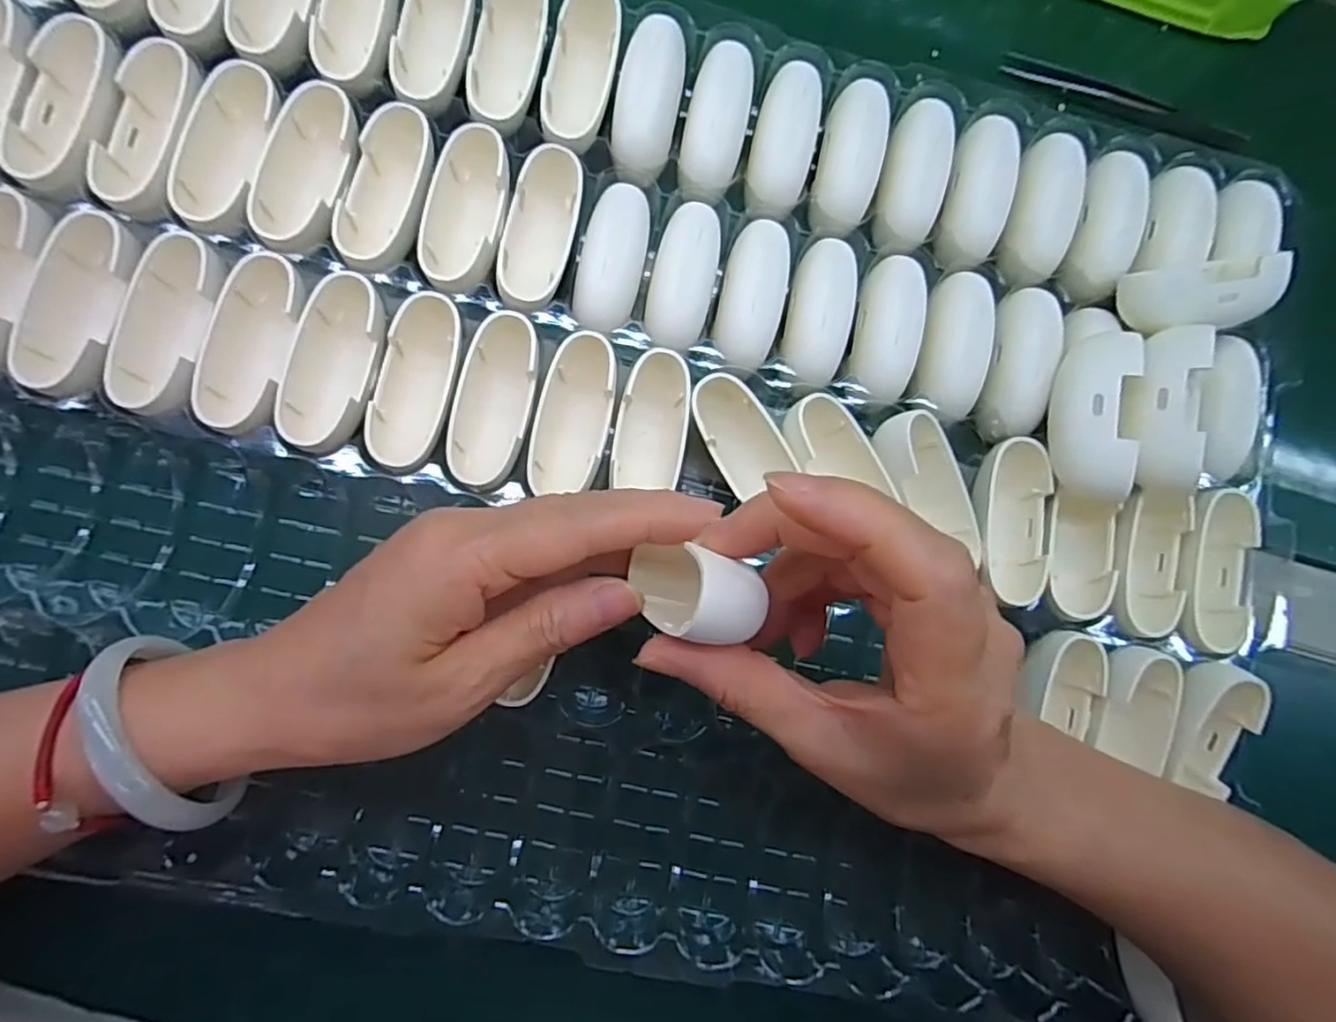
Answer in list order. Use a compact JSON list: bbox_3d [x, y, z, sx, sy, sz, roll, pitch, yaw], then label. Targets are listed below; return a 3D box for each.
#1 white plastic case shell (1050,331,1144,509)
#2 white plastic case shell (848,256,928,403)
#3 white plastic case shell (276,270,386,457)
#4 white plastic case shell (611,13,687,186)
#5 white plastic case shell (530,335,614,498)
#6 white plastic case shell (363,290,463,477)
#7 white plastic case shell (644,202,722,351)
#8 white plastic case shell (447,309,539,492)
[{"bbox_3d":[0.171,-0.039,0.271,0.021,0.030,0.067,7,83,-5],"label":"white plastic case shell"},{"bbox_3d":[0.095,-0.078,0.287,0.028,0.017,0.065,11,83,-5],"label":"white plastic case shell"},{"bbox_3d":[-0.128,-0.057,0.260,0.032,0.022,0.071,9,83,-5],"label":"white plastic case shell"},{"bbox_3d":[-0.009,-0.177,0.289,0.027,0.015,0.068,9,83,-5],"label":"white plastic case shell"},{"bbox_3d":[-0.038,-0.039,0.270,0.026,0.023,0.066,12,82,-4],"label":"white plastic case shell"},{"bbox_3d":[-0.097,-0.049,0.262,0.029,0.022,0.072,10,83,-5],"label":"white plastic case shell"},{"bbox_3d":[0.007,-0.099,0.280,0.026,0.018,0.064,12,83,-4],"label":"white plastic case shell"},{"bbox_3d":[-0.068,-0.042,0.265,0.028,0.021,0.068,9,83,-5],"label":"white plastic case shell"}]

